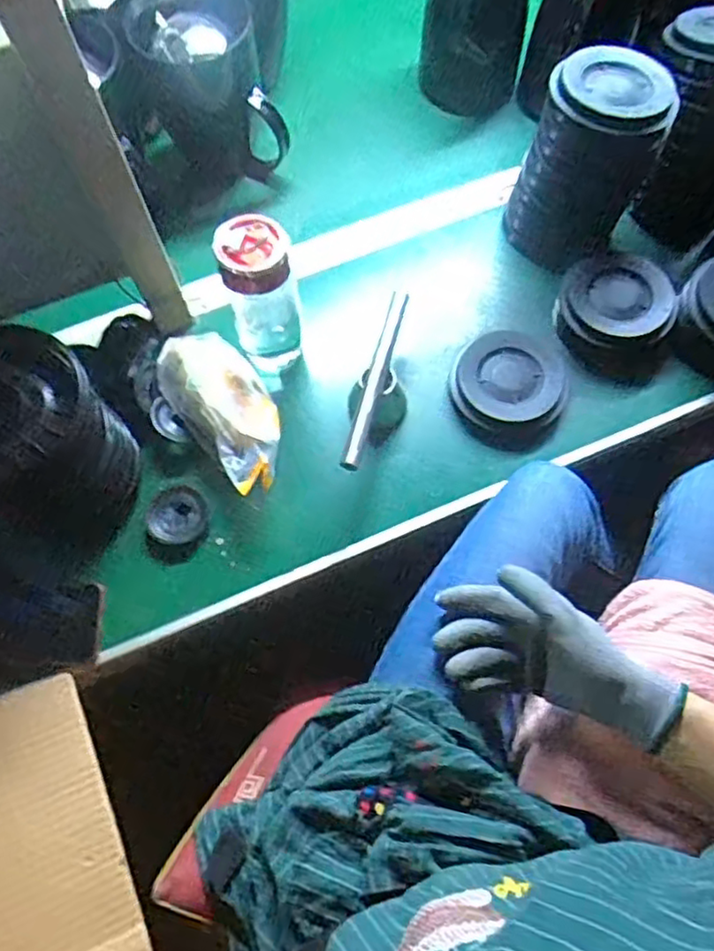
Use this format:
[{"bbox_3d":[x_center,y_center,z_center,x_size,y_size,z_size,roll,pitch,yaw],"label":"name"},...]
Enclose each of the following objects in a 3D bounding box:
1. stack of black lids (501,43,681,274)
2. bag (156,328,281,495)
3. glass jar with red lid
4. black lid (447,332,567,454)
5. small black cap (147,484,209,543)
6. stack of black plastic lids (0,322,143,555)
[{"bbox_3d":[0.262,-0.346,0.791,0.128,0.237,0.117,26,70,12],"label":"stack of black lids"},{"bbox_3d":[-0.129,-0.071,0.694,0.093,0.054,0.188,-36,71,-12],"label":"bag"},{"bbox_3d":[-0.093,-0.173,0.681,0.068,0.169,0.059,-5,67,0],"label":"glass jar with red lid"},{"bbox_3d":[0.162,-0.095,0.736,0.116,0.039,0.121,-1,67,2],"label":"black lid"},{"bbox_3d":[-0.177,0.038,0.679,0.056,0.009,0.056,-1,67,2],"label":"small black cap"},{"bbox_3d":[-0.283,-0.027,0.614,0.126,0.183,0.139,26,70,12],"label":"stack of black plastic lids"}]

